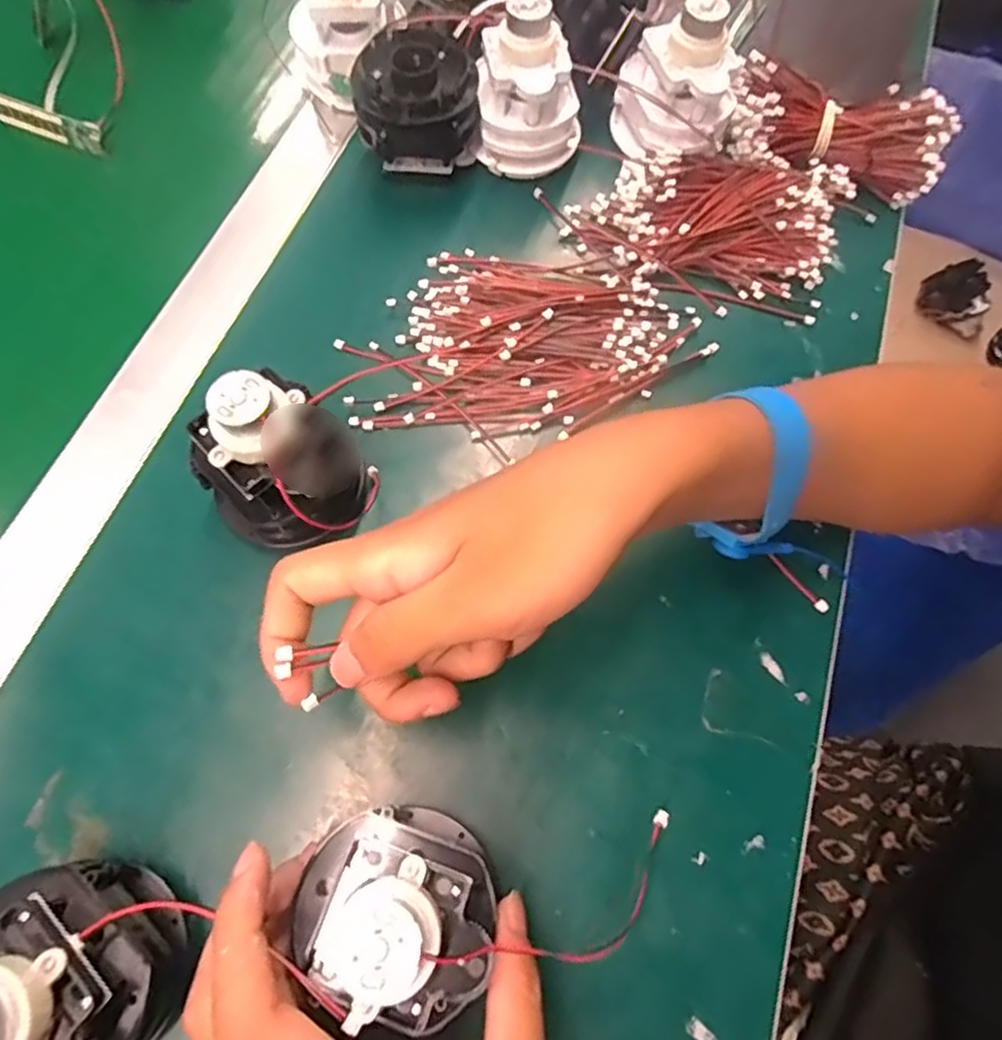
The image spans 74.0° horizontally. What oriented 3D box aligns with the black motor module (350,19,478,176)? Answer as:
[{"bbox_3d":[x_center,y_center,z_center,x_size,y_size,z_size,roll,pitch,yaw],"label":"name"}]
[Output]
[{"bbox_3d":[-0.047,-0.240,0.393,0.063,0.063,0.070,13,68,4],"label":"black motor module"}]

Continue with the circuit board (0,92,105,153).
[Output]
[{"bbox_3d":[-0.282,-0.247,0.414,0.079,0.006,0.016,21,112,7],"label":"circuit board"}]

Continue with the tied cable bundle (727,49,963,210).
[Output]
[{"bbox_3d":[0.201,-0.235,0.404,0.130,0.046,0.055,16,68,5],"label":"tied cable bundle"}]

